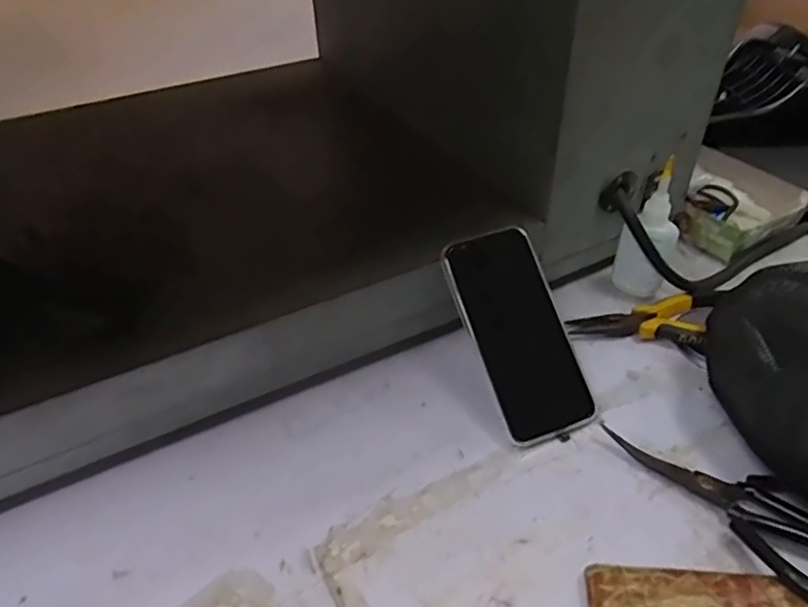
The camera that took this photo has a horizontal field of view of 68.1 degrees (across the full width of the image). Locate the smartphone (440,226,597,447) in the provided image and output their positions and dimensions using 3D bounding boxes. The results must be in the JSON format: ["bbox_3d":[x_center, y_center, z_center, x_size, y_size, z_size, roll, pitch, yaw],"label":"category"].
[{"bbox_3d":[0.091,0.022,0.461,0.076,0.015,0.161,-18,81,-17],"label":"smartphone"}]

